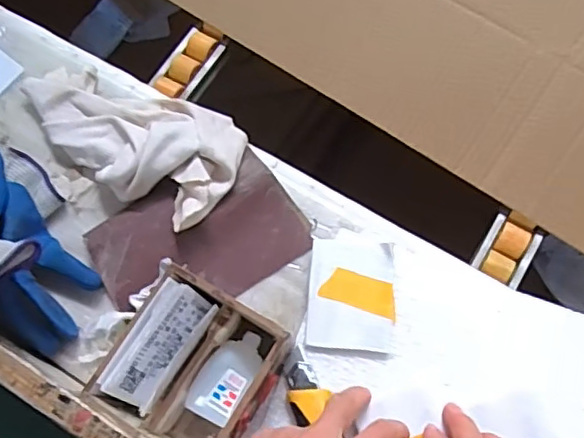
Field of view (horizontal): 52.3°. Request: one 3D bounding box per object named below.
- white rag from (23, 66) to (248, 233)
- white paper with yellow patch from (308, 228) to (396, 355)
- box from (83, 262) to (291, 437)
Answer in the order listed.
[{"bbox_3d":[-0.137,-0.075,0.493,0.197,0.035,0.095,31,74,11],"label":"white rag"},{"bbox_3d":[0.045,0.054,0.450,0.062,0.015,0.087,5,70,3],"label":"white paper with yellow patch"},{"bbox_3d":[-0.065,0.103,0.414,0.100,0.052,0.100,30,73,11],"label":"box"}]

